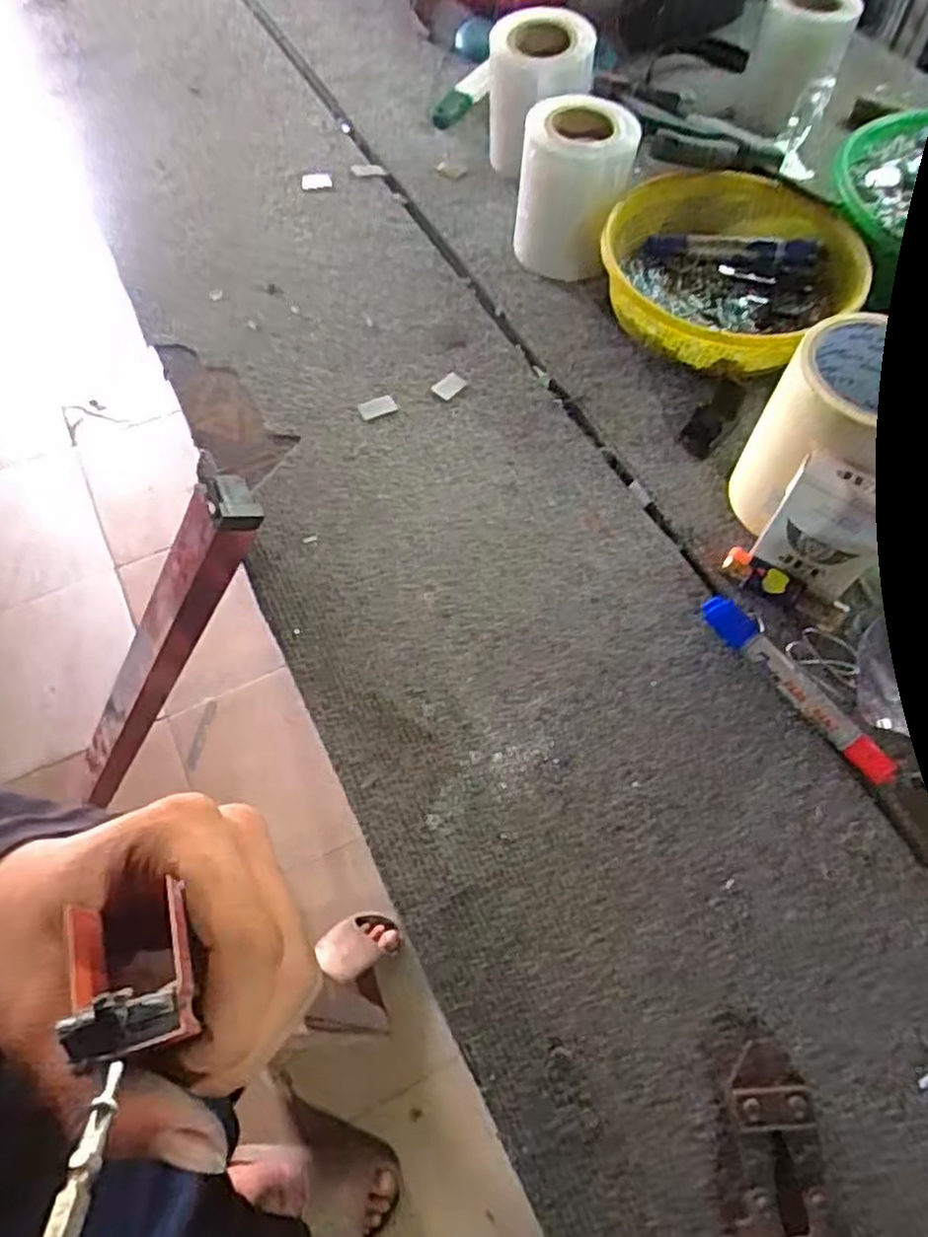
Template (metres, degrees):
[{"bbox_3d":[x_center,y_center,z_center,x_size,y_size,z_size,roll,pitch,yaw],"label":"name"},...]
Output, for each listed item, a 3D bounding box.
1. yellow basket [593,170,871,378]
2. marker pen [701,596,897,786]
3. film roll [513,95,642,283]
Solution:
[{"bbox_3d":[0.205,-0.265,0.577,0.195,0.062,0.184,-41,67,-19],"label":"yellow basket"},{"bbox_3d":[0.193,0.037,0.429,0.021,0.019,0.135,-34,65,-17],"label":"marker pen"},{"bbox_3d":[0.088,-0.342,0.600,0.088,0.104,0.088,13,61,9],"label":"film roll"}]

